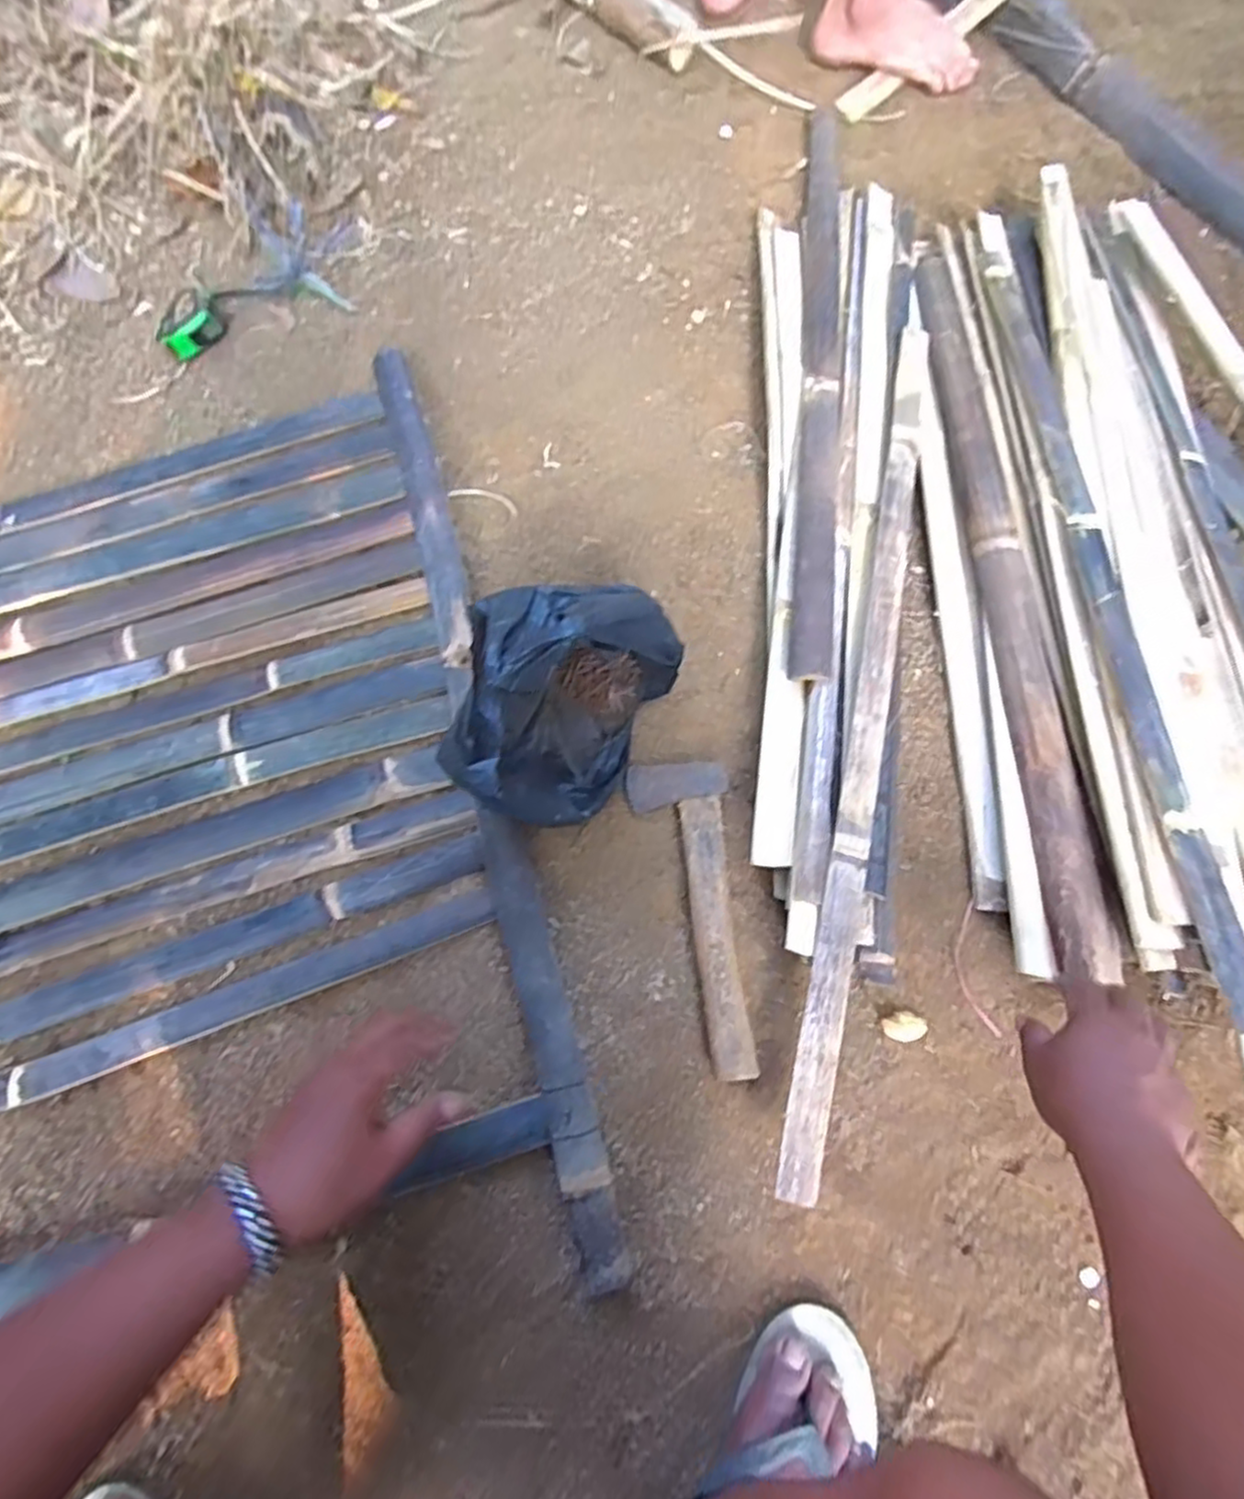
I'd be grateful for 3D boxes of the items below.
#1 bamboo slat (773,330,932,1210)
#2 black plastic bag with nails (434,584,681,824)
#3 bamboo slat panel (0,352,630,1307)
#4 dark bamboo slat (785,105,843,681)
[{"bbox_3d":[0.240,-0.069,0.667,0.042,0.017,0.876,14,71,3],"label":"bamboo slat"},{"bbox_3d":[-0.062,-0.040,0.601,0.154,0.160,0.206,26,74,10],"label":"black plastic bag with nails"},{"bbox_3d":[-0.482,0.047,0.672,0.747,0.072,0.868,-14,72,-4],"label":"bamboo slat panel"},{"bbox_3d":[0.227,-0.464,0.806,0.043,0.019,0.859,2,67,15],"label":"dark bamboo slat"}]

